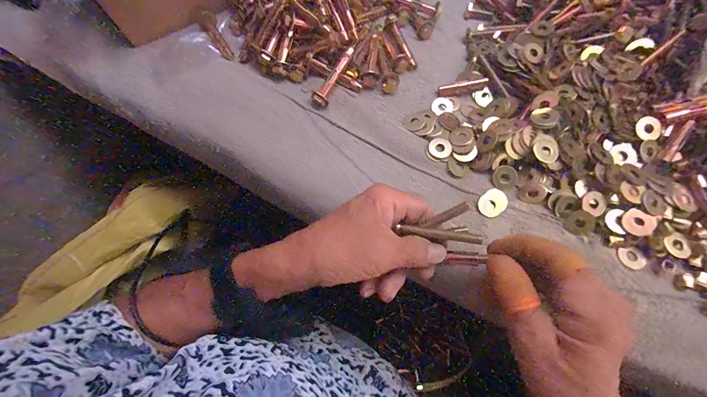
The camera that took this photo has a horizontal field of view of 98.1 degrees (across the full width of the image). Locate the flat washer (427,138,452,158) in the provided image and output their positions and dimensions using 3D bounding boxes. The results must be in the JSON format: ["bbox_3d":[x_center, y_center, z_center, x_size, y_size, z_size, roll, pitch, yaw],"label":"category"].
[{"bbox_3d":[0.081,-0.048,0.286,0.021,0.004,0.018,25,70,13],"label":"flat washer"}]

